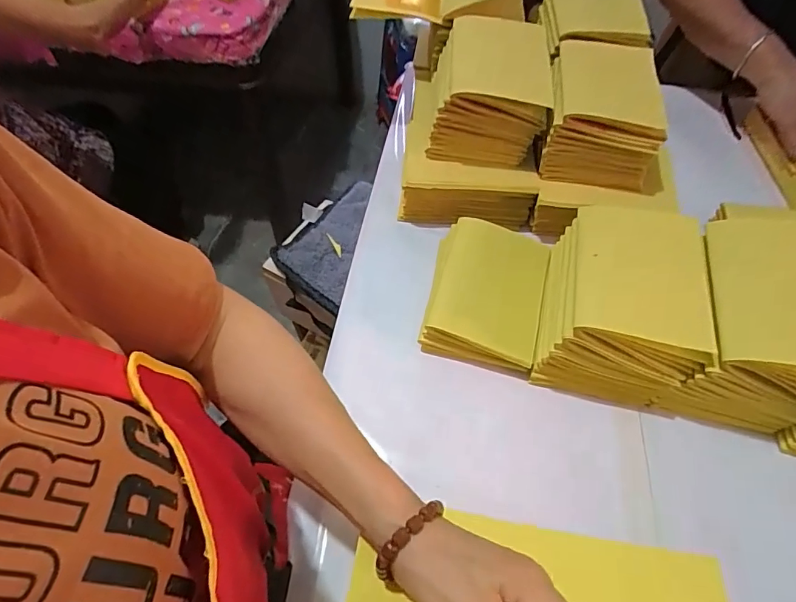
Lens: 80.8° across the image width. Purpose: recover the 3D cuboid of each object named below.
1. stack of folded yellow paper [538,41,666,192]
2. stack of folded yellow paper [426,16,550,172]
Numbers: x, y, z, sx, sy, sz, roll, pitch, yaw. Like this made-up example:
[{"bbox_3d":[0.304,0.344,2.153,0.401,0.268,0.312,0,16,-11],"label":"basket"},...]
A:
[{"bbox_3d":[0.253,-0.231,0.576,0.132,0.088,0.166,11,55,7],"label":"stack of folded yellow paper"},{"bbox_3d":[0.120,-0.261,0.594,0.142,0.100,0.177,9,55,6],"label":"stack of folded yellow paper"}]

